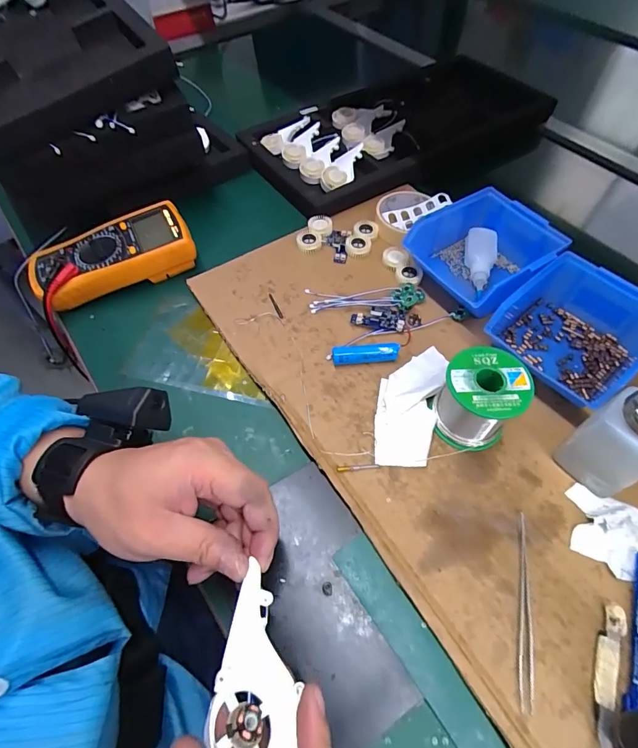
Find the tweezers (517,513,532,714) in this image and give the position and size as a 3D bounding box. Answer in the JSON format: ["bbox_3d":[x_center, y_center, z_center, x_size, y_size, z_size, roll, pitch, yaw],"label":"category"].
[{"bbox_3d":[0.157,0.175,0.310,0.008,0.006,0.132,11,58,8],"label":"tweezers"}]

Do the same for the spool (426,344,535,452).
[{"bbox_3d":[0.142,0.022,0.365,0.066,0.071,0.069,-1,59,1],"label":"spool"}]

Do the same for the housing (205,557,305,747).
[{"bbox_3d":[-0.034,0.150,0.209,0.038,0.023,0.089,-6,54,-3],"label":"housing"}]

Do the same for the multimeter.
[{"bbox_3d":[-0.247,-0.139,0.495,0.183,0.057,0.088,-22,61,-12],"label":"multimeter"}]

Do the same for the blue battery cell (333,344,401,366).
[{"bbox_3d":[0.049,-0.020,0.426,0.069,0.017,0.018,-7,59,-3],"label":"blue battery cell"}]

